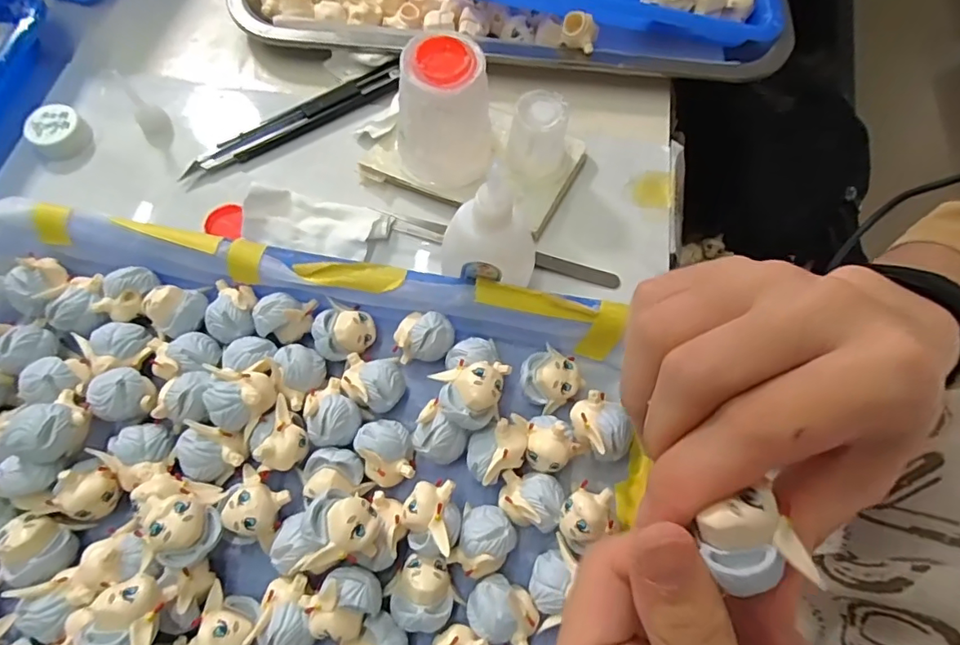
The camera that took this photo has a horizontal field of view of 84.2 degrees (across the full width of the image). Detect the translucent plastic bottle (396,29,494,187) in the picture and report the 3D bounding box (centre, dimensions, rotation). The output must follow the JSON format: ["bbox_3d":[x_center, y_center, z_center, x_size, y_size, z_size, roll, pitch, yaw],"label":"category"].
[{"bbox_3d":[-0.017,-0.109,0.274,0.050,0.064,0.048,2,70,-2],"label":"translucent plastic bottle"}]

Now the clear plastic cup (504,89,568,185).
[{"bbox_3d":[0.031,-0.096,0.287,0.029,0.044,0.031,1,70,-2],"label":"clear plastic cup"}]

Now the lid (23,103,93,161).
[{"bbox_3d":[-0.239,-0.108,0.302,0.028,0.016,0.028,1,70,-2],"label":"lid"}]

